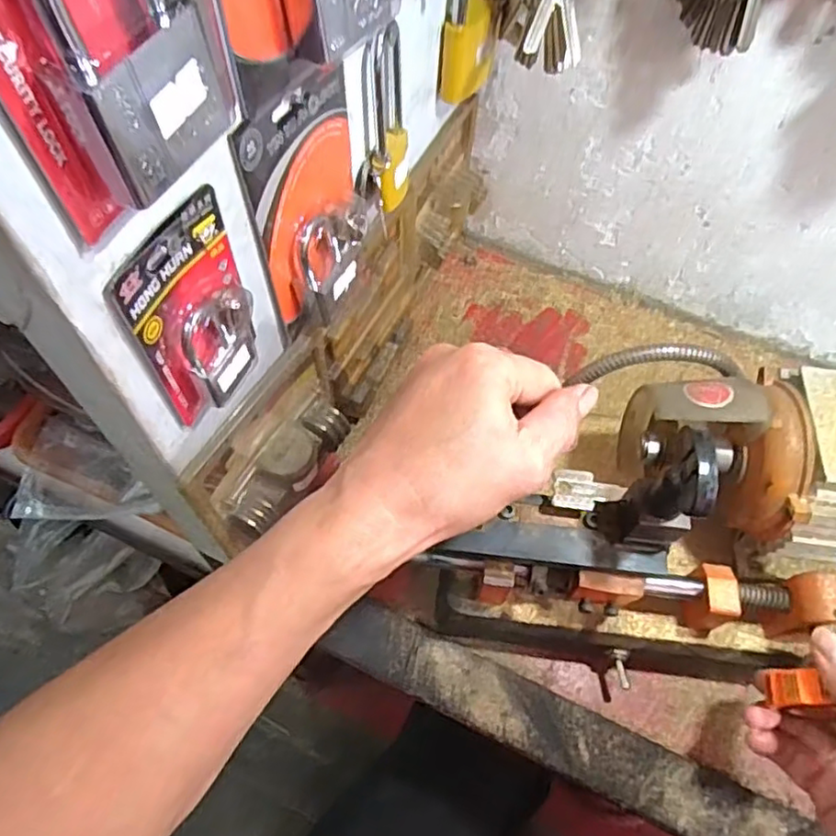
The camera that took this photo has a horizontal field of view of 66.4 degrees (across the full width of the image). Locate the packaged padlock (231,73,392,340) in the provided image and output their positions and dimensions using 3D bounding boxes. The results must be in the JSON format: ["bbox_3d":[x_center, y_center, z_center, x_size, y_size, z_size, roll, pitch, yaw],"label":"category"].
[{"bbox_3d":[-0.044,-0.105,0.325,0.032,0.127,0.087,23,63,10],"label":"packaged padlock"}]

